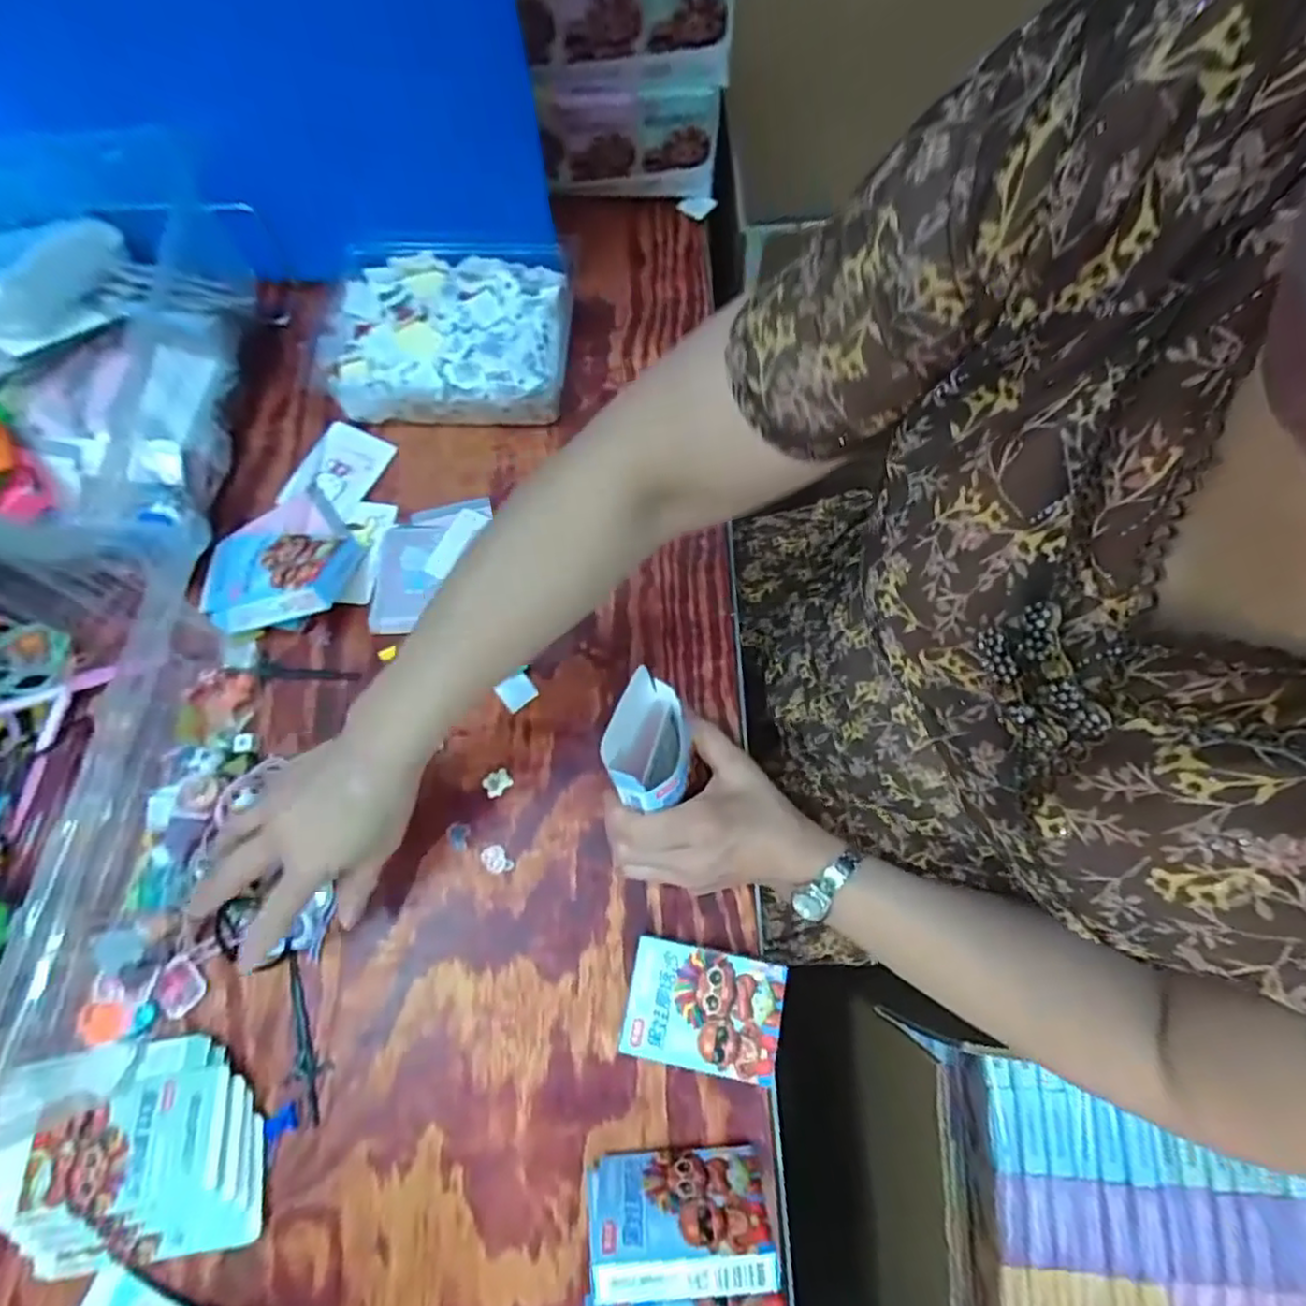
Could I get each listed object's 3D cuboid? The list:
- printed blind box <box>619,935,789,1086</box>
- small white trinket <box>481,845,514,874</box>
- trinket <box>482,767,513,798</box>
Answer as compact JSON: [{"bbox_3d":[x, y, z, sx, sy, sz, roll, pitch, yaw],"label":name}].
[{"bbox_3d":[0.031,0.217,0.415,0.091,0.029,0.064,10,71,5],"label":"printed blind box"},{"bbox_3d":[-0.107,0.141,0.458,0.017,0.004,0.022,-40,74,-11],"label":"small white trinket"},{"bbox_3d":[-0.109,0.091,0.474,0.020,0.005,0.016,-36,73,-10],"label":"trinket"}]

